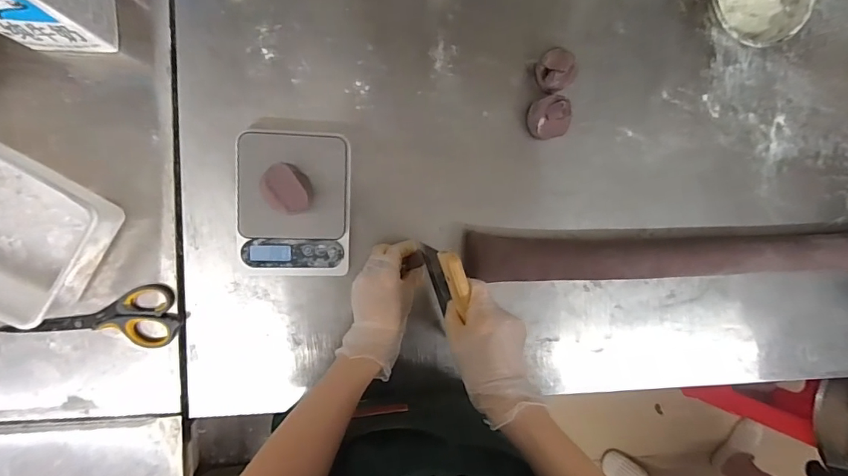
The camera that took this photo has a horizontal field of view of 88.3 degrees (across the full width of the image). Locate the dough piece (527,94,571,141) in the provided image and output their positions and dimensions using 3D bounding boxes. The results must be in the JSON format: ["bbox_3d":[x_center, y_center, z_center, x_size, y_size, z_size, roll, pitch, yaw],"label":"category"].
[{"bbox_3d":[0.165,-0.156,0.572,0.049,0.045,0.055,-11,96,-8],"label":"dough piece"}]

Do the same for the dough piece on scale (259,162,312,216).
[{"bbox_3d":[-0.155,-0.054,0.502,0.047,0.042,0.057,-33,98,-5],"label":"dough piece on scale"}]

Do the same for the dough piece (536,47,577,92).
[{"bbox_3d":[0.172,-0.216,0.566,0.050,0.041,0.052,-23,97,-6],"label":"dough piece"}]

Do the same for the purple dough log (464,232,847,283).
[{"bbox_3d":[0.359,0.026,0.612,0.620,0.054,0.061,0,94,-8],"label":"purple dough log"}]

